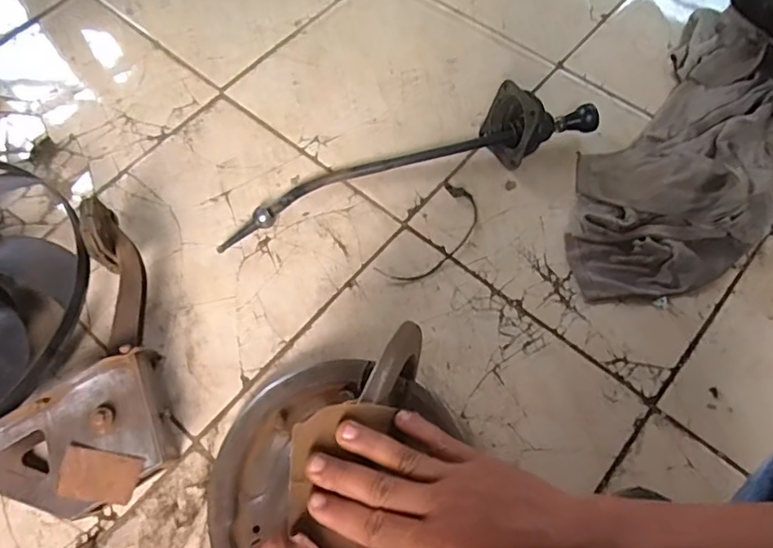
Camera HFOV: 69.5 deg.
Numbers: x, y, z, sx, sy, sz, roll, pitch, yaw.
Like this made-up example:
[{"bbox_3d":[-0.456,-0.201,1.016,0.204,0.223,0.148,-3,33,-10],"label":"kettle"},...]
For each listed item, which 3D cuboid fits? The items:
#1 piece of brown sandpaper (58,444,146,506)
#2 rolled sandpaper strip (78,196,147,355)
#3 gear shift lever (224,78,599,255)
[{"bbox_3d":[-0.323,0.228,0.628,0.083,0.006,0.052,15,72,-2],"label":"piece of brown sandpaper"},{"bbox_3d":[-0.344,-0.001,0.709,0.056,0.057,0.201,-18,82,-7],"label":"rolled sandpaper strip"},{"bbox_3d":[0.032,-0.163,0.809,0.584,0.099,0.123,-23,66,-8],"label":"gear shift lever"}]

